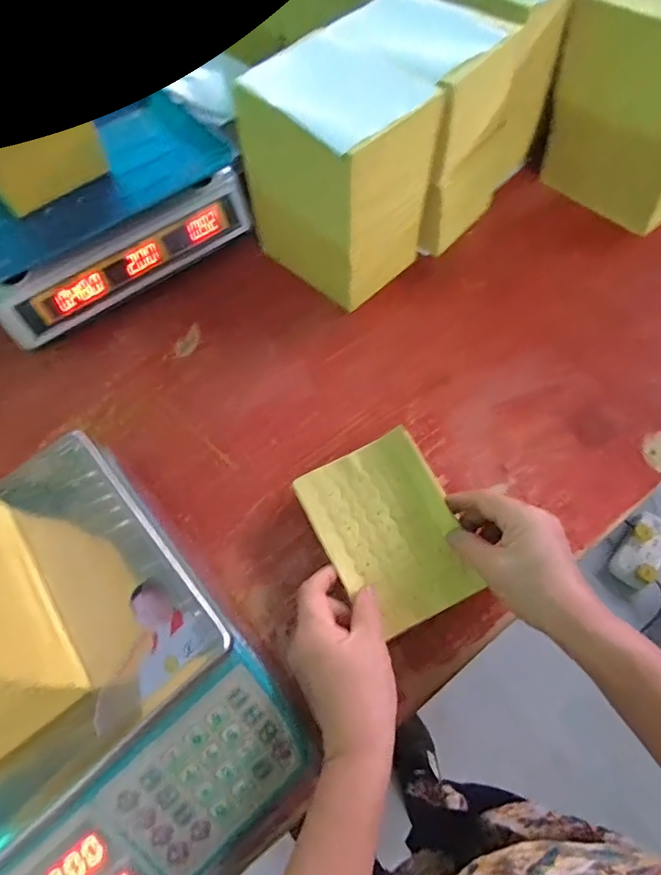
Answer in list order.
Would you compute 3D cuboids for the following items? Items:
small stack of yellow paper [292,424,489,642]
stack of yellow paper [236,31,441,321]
[{"bbox_3d":[0.054,0.079,0.424,0.118,0.017,0.157,-26,68,-9],"label":"small stack of yellow paper"},{"bbox_3d":[0.009,-0.274,0.520,0.121,0.200,0.159,-42,70,-16],"label":"stack of yellow paper"}]

